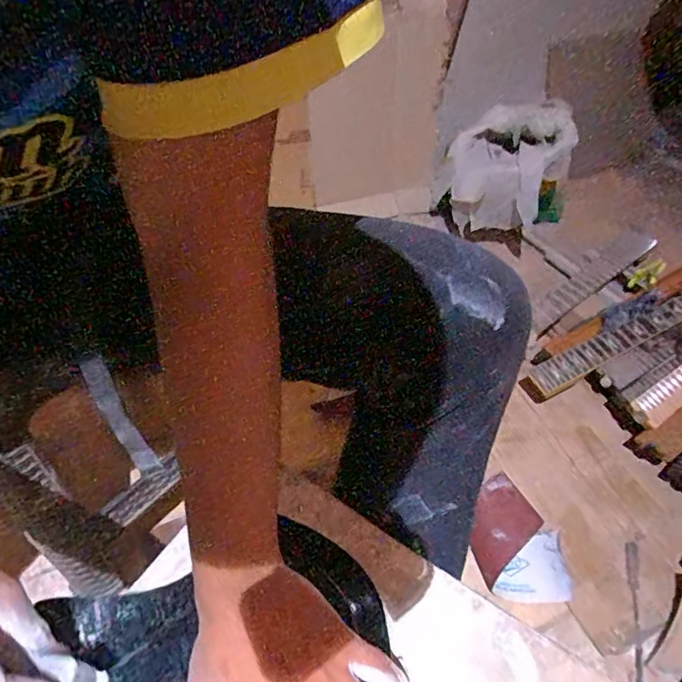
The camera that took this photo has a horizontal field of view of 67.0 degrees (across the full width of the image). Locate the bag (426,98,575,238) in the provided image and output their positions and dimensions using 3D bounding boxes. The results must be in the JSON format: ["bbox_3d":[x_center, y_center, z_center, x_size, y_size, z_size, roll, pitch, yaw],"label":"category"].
[{"bbox_3d":[0.394,-0.433,1.256,0.273,0.328,0.085,38,15,29],"label":"bag"}]

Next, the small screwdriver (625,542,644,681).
[{"bbox_3d":[0.443,0.405,0.770,0.017,0.017,0.206,10,47,11],"label":"small screwdriver"}]

